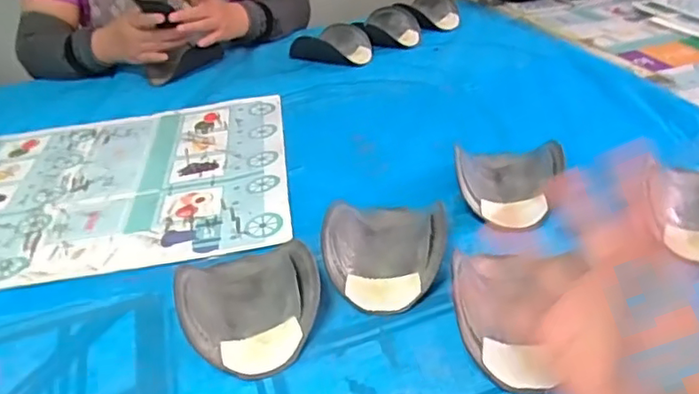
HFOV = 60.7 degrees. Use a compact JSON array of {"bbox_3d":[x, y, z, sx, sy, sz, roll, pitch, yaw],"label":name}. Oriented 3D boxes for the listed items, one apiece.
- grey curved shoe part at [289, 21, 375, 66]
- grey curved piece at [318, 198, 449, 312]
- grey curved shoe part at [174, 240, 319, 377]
[{"bbox_3d":[-0.025,-0.262,1.033,0.121,0.049,0.104,11,36,29],"label":"grey curved shoe part"},{"bbox_3d":[0.033,0.036,0.536,0.103,0.040,0.137,-1,31,11],"label":"grey curved piece"},{"bbox_3d":[-0.082,0.083,0.499,0.109,0.045,0.135,-14,31,-11],"label":"grey curved shoe part"}]

